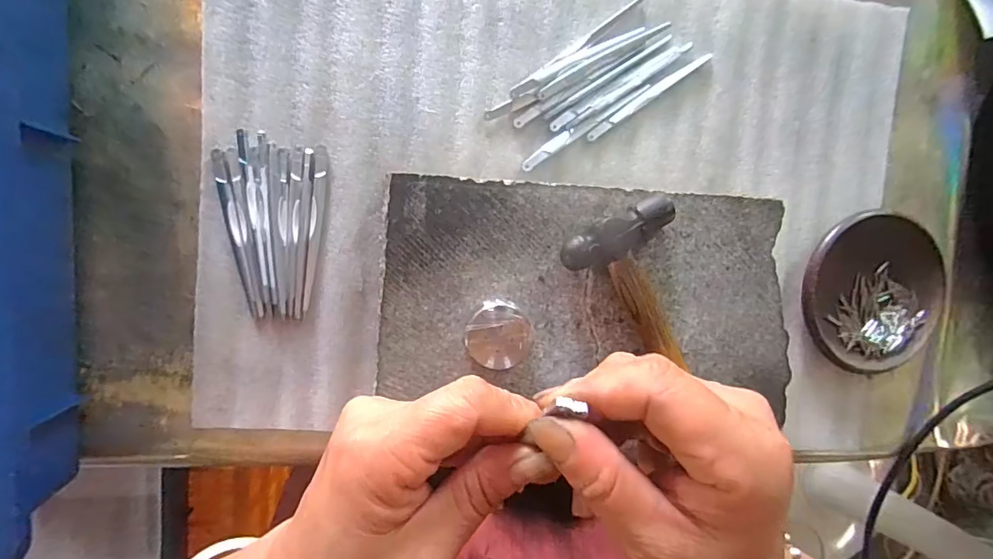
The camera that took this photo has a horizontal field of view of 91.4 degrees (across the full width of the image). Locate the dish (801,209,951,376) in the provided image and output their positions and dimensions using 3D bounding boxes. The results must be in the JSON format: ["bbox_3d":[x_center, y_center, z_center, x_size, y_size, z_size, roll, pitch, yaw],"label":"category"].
[{"bbox_3d":[0.272,0.010,0.348,0.114,0.017,0.109,0,92,-9],"label":"dish"}]

